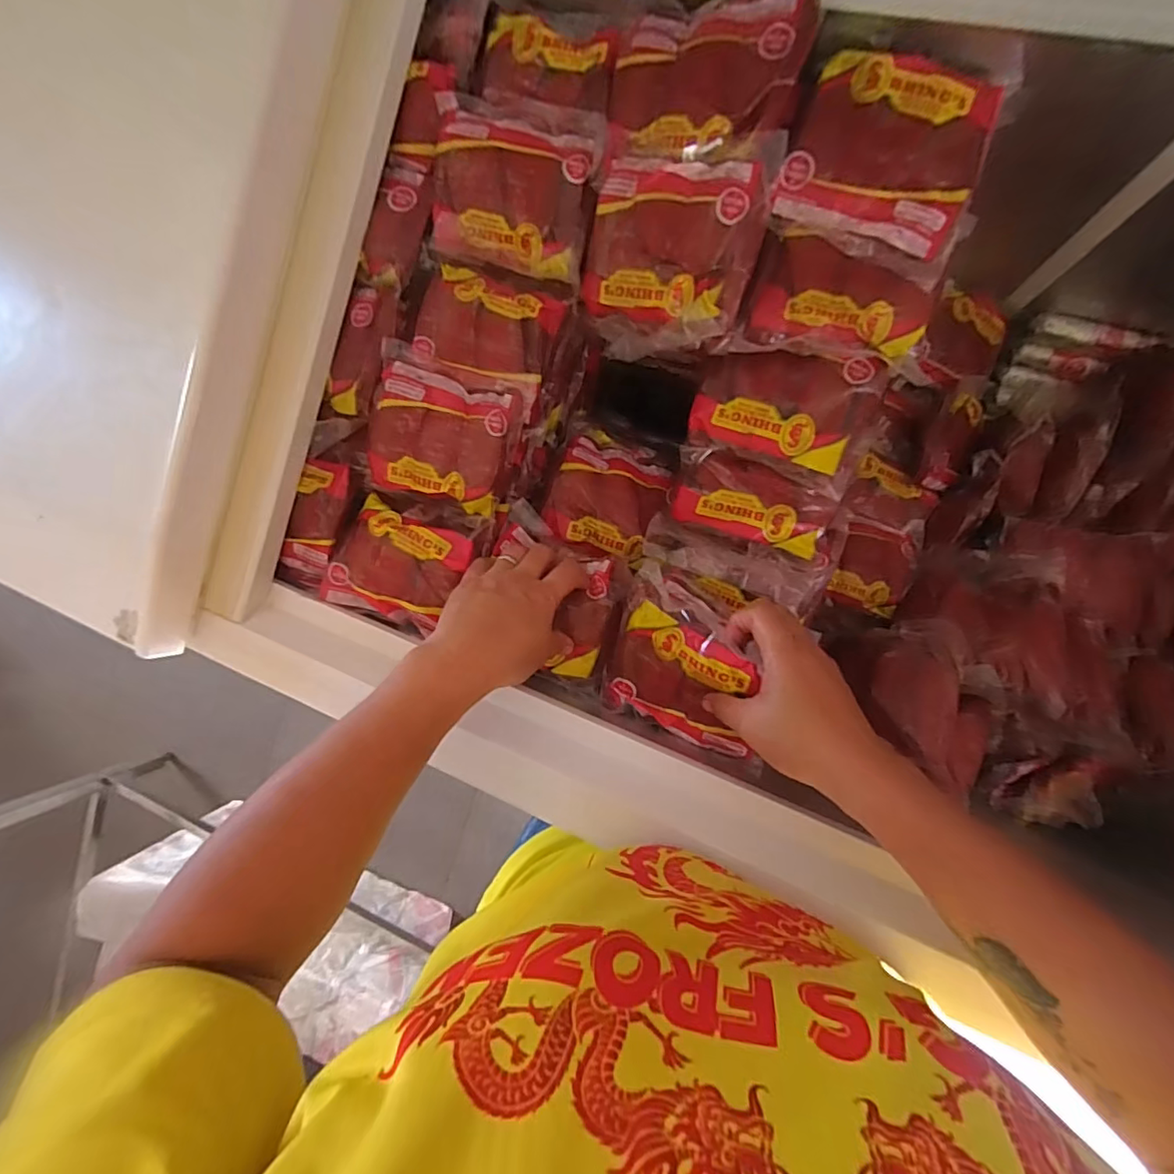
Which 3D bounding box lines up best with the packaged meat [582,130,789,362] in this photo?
[{"bbox_3d":[0.060,-0.247,0.399,0.125,0.029,0.146,17,110,13],"label":"packaged meat"}]

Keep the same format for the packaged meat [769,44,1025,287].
[{"bbox_3d":[0.207,-0.294,0.368,0.129,0.027,0.121,24,100,11],"label":"packaged meat"}]

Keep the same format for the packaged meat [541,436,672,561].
[{"bbox_3d":[0.018,-0.076,0.480,0.096,0.032,0.096,18,99,12],"label":"packaged meat"}]

